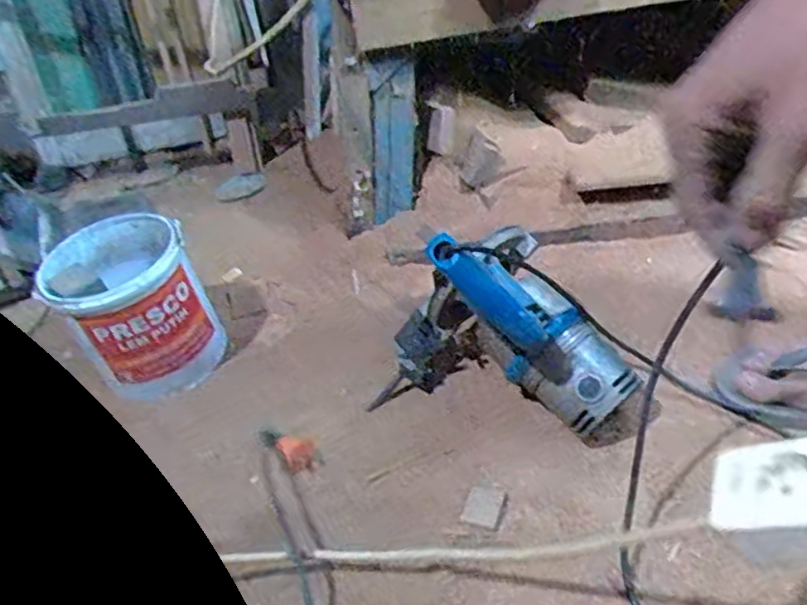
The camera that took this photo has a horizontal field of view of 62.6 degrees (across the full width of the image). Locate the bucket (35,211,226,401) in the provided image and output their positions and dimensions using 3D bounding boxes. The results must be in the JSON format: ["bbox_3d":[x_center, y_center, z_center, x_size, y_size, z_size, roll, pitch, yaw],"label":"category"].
[{"bbox_3d":[-0.359,0.012,0.896,0.166,0.190,0.160,-4,40,4],"label":"bucket"}]

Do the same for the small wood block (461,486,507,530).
[{"bbox_3d":[0.082,0.208,0.675,0.039,0.008,0.048,8,42,18],"label":"small wood block"}]

